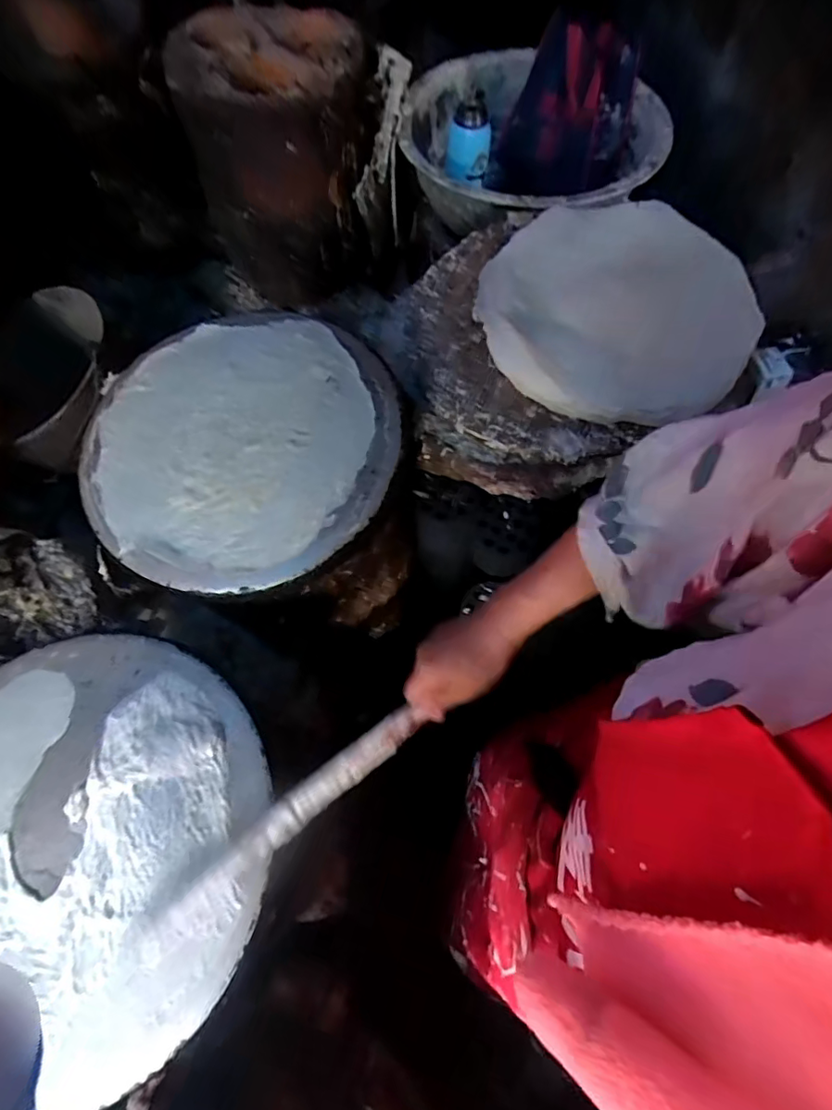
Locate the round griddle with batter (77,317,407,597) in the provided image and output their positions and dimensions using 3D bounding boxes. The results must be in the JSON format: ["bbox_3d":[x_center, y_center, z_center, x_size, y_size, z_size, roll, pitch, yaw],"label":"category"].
[{"bbox_3d":[-0.205,-0.133,0.611,0.354,0.034,0.351,-1,66,3],"label":"round griddle with batter"}]

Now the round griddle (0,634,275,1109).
[{"bbox_3d":[-0.306,0.237,0.473,0.359,0.025,0.316,21,69,11],"label":"round griddle"}]

